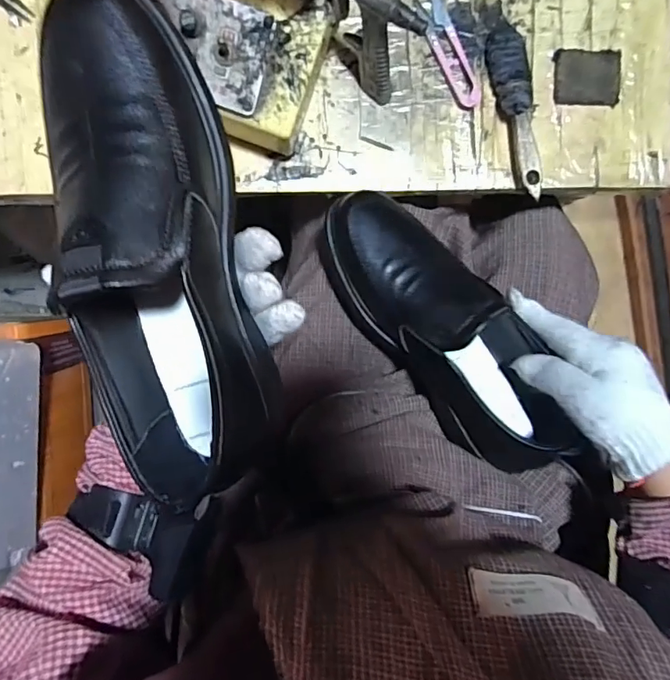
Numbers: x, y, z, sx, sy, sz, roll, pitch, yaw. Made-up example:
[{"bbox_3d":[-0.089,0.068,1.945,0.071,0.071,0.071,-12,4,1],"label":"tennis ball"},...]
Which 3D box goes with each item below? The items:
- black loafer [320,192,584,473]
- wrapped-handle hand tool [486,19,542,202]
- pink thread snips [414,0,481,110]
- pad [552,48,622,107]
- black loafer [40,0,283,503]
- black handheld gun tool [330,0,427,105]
[{"bbox_3d":[0.086,-0.008,0.398,0.095,0.086,0.253,-40,83,2],"label":"black loafer"},{"bbox_3d":[0.151,-0.194,0.422,0.028,0.021,0.148,-11,96,-1],"label":"wrapped-handle hand tool"},{"bbox_3d":[0.096,-0.245,0.424,0.024,0.005,0.101,-22,97,0],"label":"pink thread snips"},{"bbox_3d":[0.217,-0.225,0.430,0.056,0.010,0.045,-1,96,-3],"label":"pad"},{"bbox_3d":[-0.093,-0.046,0.253,0.083,0.088,0.238,-8,101,-2],"label":"black loafer"},{"bbox_3d":[0.013,-0.241,0.371,0.027,0.103,0.106,-44,96,2],"label":"black handheld gun tool"}]

